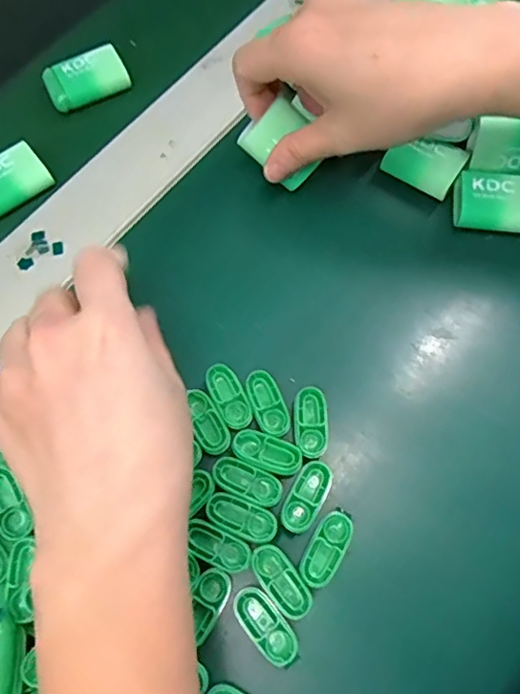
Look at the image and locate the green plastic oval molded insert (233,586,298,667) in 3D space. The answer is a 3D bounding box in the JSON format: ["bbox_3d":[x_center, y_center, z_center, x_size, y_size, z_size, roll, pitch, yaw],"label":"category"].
[{"bbox_3d":[0.003,0.122,0.245,0.015,0.008,0.034,-38,72,-12],"label":"green plastic oval molded insert"}]

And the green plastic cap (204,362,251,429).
[{"bbox_3d":[-0.016,0.024,0.277,0.016,0.004,0.035,-28,70,-9],"label":"green plastic cap"}]

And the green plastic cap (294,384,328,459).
[{"bbox_3d":[0.025,0.036,0.273,0.015,0.004,0.033,-1,69,1],"label":"green plastic cap"}]

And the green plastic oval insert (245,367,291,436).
[{"bbox_3d":[0.004,0.029,0.281,0.015,0.010,0.034,-20,69,-6],"label":"green plastic oval insert"}]

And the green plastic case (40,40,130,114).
[{"bbox_3d":[-0.113,-0.175,0.360,0.051,0.010,0.034,-24,70,-7],"label":"green plastic case"}]

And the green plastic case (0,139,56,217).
[{"bbox_3d":[-0.152,-0.098,0.330,0.051,0.010,0.033,-35,72,-11],"label":"green plastic case"}]

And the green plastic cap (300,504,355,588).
[{"bbox_3d":[0.031,0.091,0.254,0.016,0.004,0.035,25,72,11],"label":"green plastic cap"}]

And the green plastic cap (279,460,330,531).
[{"bbox_3d":[0.022,0.069,0.260,0.016,0.004,0.034,25,71,11],"label":"green plastic cap"}]

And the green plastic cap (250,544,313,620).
[{"bbox_3d":[0.010,0.105,0.250,0.016,0.004,0.033,-36,72,-12],"label":"green plastic cap"}]

